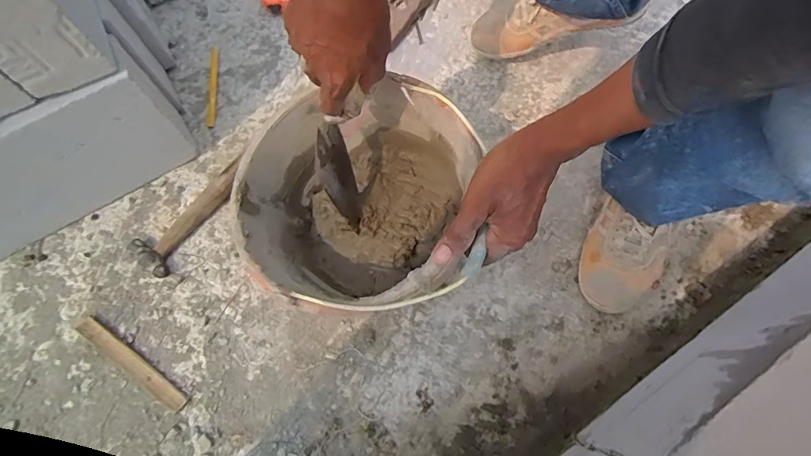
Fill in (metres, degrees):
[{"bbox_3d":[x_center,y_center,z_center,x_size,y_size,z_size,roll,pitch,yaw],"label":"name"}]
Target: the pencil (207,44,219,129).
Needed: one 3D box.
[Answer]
[{"bbox_3d":[-0.348,-0.253,0.812,0.015,0.011,0.178,-4,69,1],"label":"pencil"}]

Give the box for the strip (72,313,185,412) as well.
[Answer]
[{"bbox_3d":[-0.382,0.189,0.628,0.195,0.006,0.026,33,74,14],"label":"strip"}]

